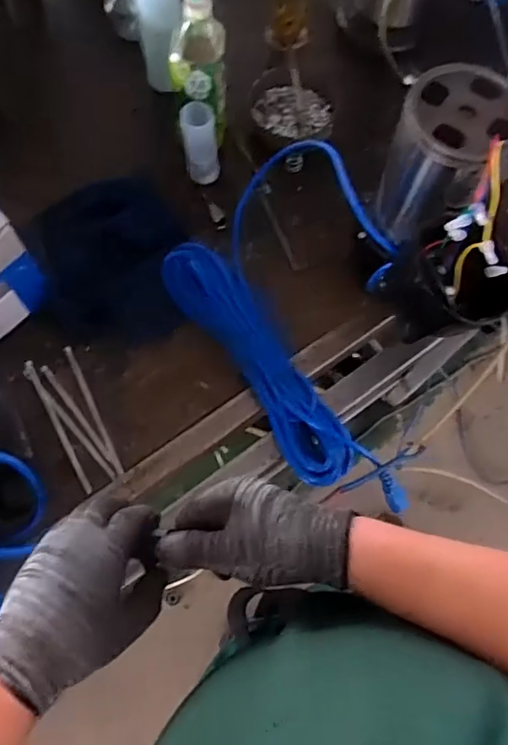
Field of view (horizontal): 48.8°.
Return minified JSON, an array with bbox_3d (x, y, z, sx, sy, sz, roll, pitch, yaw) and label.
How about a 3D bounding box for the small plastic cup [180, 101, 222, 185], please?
[{"bbox_3d":[-0.077,-0.329,0.811,0.050,0.119,0.041,-14,72,-8],"label":"small plastic cup"}]

